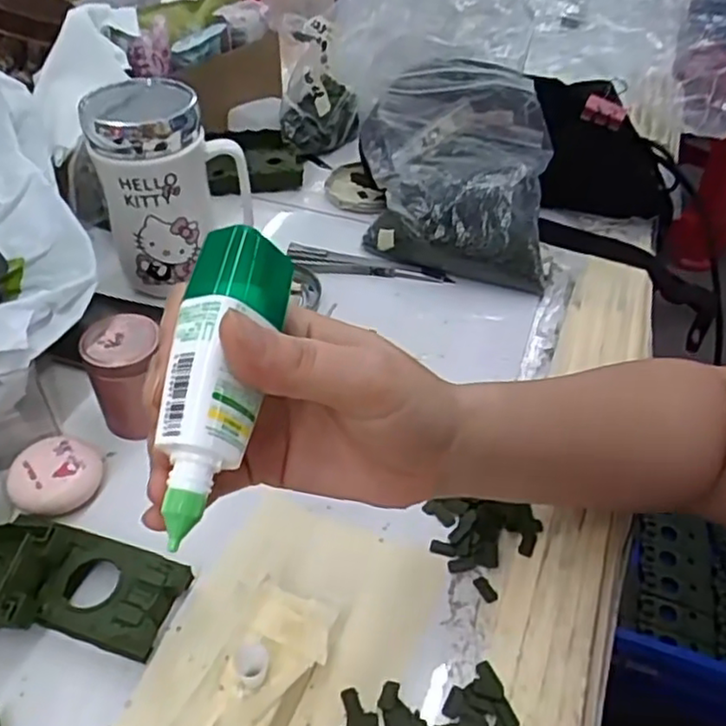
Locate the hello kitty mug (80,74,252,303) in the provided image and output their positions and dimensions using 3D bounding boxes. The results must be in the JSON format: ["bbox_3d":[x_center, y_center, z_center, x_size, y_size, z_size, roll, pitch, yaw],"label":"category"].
[{"bbox_3d":[-0.133,-0.119,0.479,0.092,0.137,0.075,6,44,3],"label":"hello kitty mug"}]

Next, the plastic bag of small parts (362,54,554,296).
[{"bbox_3d":[0.071,-0.152,0.531,0.149,0.127,0.136,5,44,3],"label":"plastic bag of small parts"}]

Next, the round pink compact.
[{"bbox_3d":[-0.172,0.063,0.379,0.048,0.023,0.042,-20,48,-22],"label":"round pink compact"}]

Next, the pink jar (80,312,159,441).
[{"bbox_3d":[-0.140,0.010,0.406,0.042,0.065,0.042,-1,44,-4],"label":"pink jar"}]

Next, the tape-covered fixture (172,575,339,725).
[{"bbox_3d":[-0.044,0.139,0.294,0.042,0.042,0.089,20,47,17],"label":"tape-covered fixture"}]

